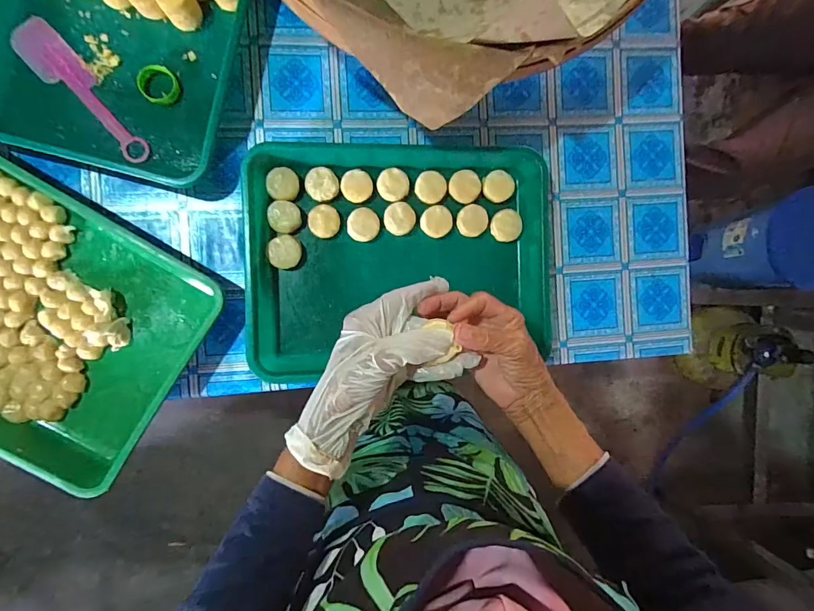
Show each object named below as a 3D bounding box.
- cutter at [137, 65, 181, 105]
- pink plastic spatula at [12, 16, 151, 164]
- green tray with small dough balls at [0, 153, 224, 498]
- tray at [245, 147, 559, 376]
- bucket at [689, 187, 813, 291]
[{"bbox_3d":[-0.292,-0.260,0.483,0.045,0.010,0.044,7,90,-7],"label":"cutter"},{"bbox_3d":[-0.375,-0.249,0.480,0.048,0.008,0.190,-44,96,-4],"label":"pink plastic spatula"},{"bbox_3d":[-0.432,0.009,0.462,0.369,0.051,0.277,31,88,-6],"label":"green tray with small dough balls"},{"bbox_3d":[-0.005,-0.059,0.514,0.368,0.044,0.286,-3,92,-7],"label":"tray"},{"bbox_3d":[1.059,-0.176,1.193,0.240,0.347,0.246,0,91,-7],"label":"bucket"}]

